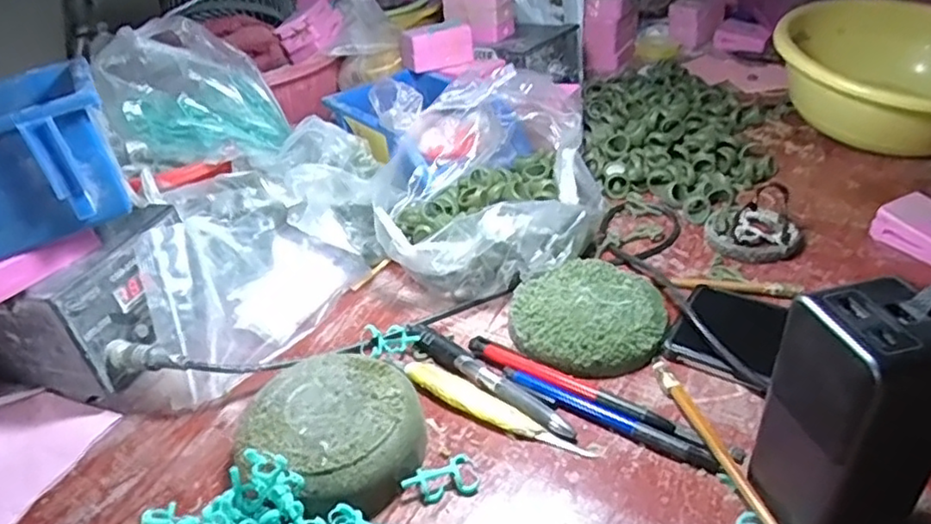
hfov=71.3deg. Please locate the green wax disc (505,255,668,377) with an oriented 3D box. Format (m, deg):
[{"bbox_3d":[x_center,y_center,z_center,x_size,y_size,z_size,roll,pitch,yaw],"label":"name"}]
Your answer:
[{"bbox_3d":[0.086,0.035,0.450,0.102,0.020,0.097,-3,36,2],"label":"green wax disc"}]

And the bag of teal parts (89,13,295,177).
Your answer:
[{"bbox_3d":[-0.243,-0.156,0.574,0.146,0.087,0.119,-19,38,-18],"label":"bag of teal parts"}]

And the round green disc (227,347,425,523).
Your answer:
[{"bbox_3d":[-0.074,0.095,0.375,0.097,0.028,0.092,-3,36,2],"label":"round green disc"}]

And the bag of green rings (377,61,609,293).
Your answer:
[{"bbox_3d":[0.019,-0.070,0.531,0.176,0.102,0.200,2,36,10],"label":"bag of green rings"}]

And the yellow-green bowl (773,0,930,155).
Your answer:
[{"bbox_3d":[0.429,-0.179,0.649,0.212,0.107,0.216,-3,36,2],"label":"yellow-green bowl"}]

